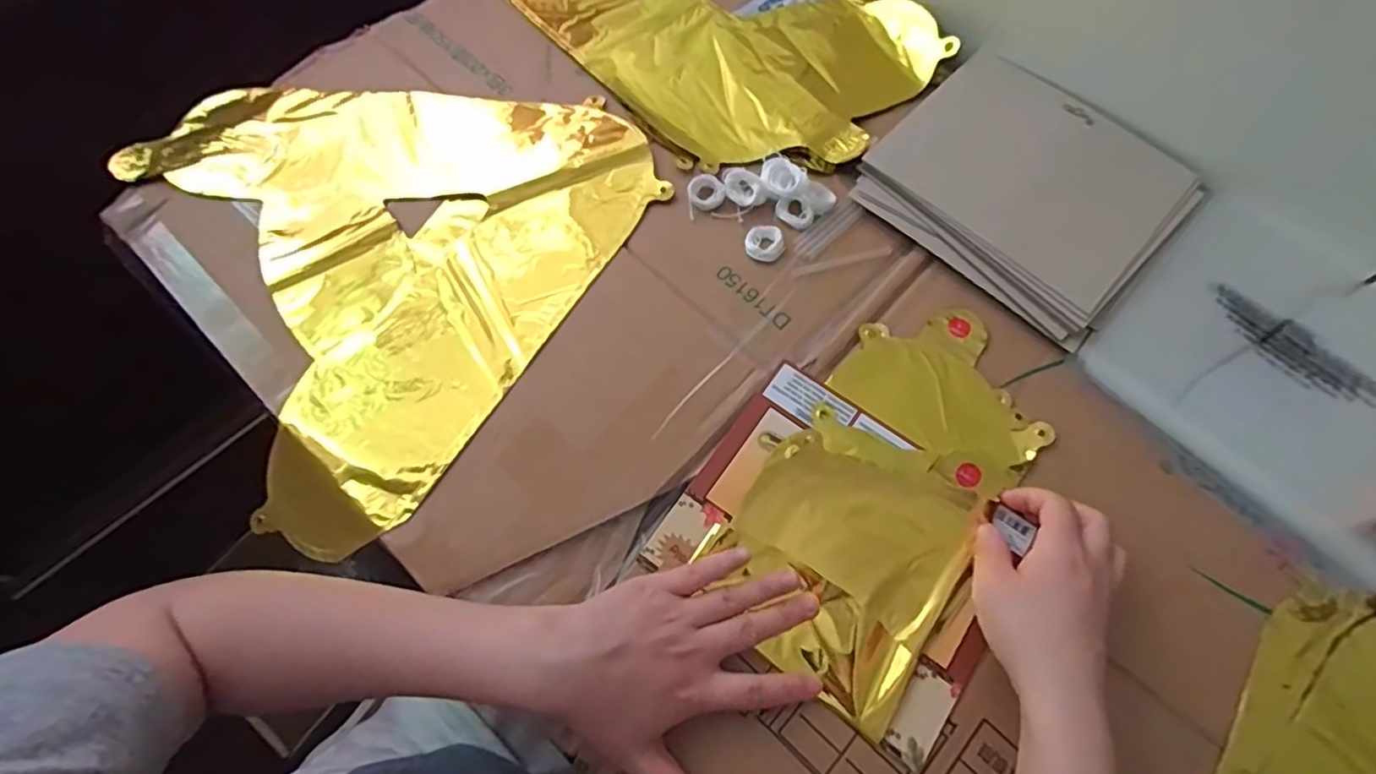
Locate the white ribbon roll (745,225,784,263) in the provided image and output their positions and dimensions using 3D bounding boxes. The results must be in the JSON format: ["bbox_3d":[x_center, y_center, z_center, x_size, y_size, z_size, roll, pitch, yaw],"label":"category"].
[{"bbox_3d":[0.055,-0.105,0.469,0.026,0.006,0.028,0,68,0],"label":"white ribbon roll"}]

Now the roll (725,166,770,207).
[{"bbox_3d":[0.042,-0.148,0.484,0.029,0.008,0.033,-20,69,-8],"label":"roll"}]

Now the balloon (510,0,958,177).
[{"bbox_3d":[-0.003,-0.329,0.567,0.408,0.026,0.240,38,72,14],"label":"balloon"}]

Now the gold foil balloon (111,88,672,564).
[{"bbox_3d":[-0.248,-0.118,0.471,0.354,0.008,0.357,32,71,12],"label":"gold foil balloon"}]

